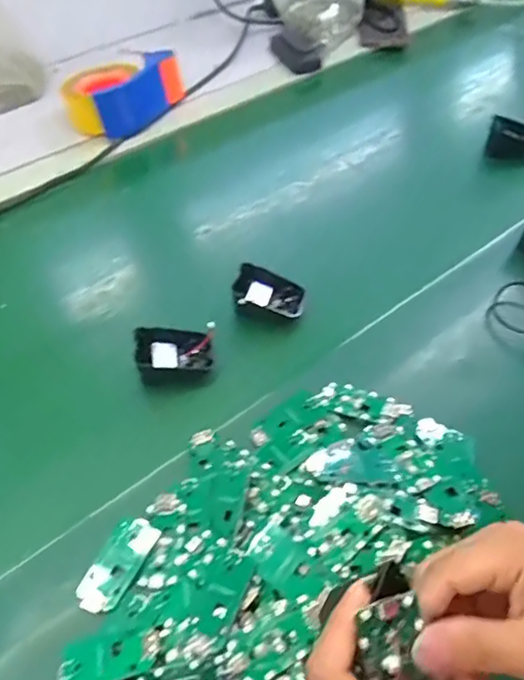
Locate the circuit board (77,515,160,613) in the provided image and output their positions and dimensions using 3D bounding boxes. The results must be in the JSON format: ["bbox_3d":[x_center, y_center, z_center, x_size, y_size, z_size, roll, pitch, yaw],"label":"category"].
[{"bbox_3d":[-0.101,0.155,0.390,0.031,0.005,0.065,24,55,17],"label":"circuit board"}]

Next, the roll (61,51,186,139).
[{"bbox_3d":[-0.183,-0.328,0.743,0.080,0.070,0.140,38,60,25],"label":"roll"}]

